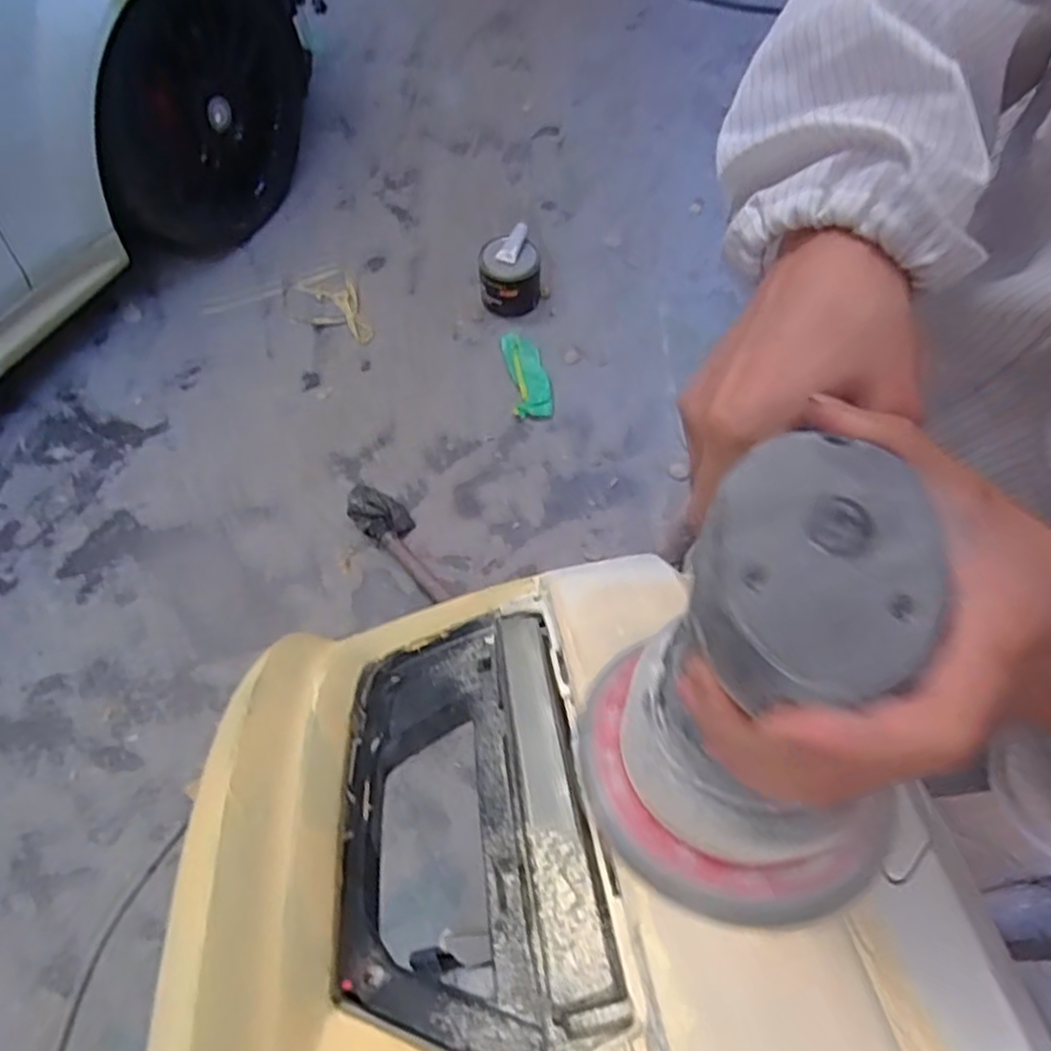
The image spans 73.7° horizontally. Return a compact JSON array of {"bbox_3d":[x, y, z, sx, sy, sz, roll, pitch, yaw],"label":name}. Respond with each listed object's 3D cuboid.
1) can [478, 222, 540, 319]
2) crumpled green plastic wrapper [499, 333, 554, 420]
[{"bbox_3d":[-0.044,-0.653,1.826,0.158,0.139,0.170,0,62,0],"label":"can"},{"bbox_3d":[0.002,-0.384,1.741,0.094,0.026,0.260,-9,62,-5],"label":"crumpled green plastic wrapper"}]

